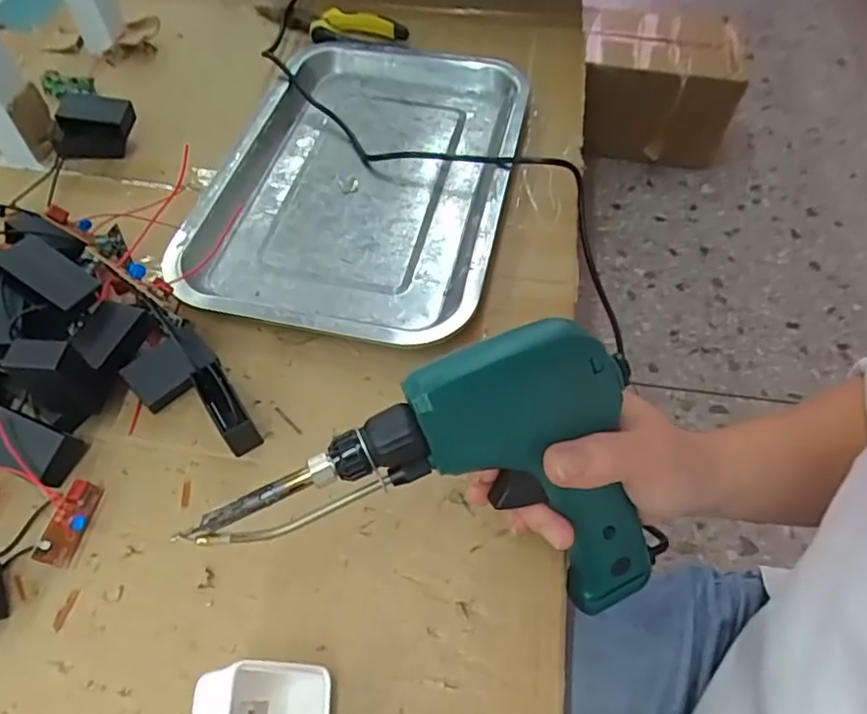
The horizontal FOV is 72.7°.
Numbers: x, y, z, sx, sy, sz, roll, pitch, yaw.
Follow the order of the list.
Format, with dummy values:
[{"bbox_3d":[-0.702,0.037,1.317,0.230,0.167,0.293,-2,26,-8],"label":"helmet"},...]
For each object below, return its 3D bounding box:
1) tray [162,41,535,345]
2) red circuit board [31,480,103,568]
[{"bbox_3d":[-0.052,-0.139,0.443,0.210,0.022,0.299,10,58,7],"label":"tray"},{"bbox_3d":[-0.188,0.085,0.305,0.017,0.009,0.042,30,53,-28],"label":"red circuit board"}]

